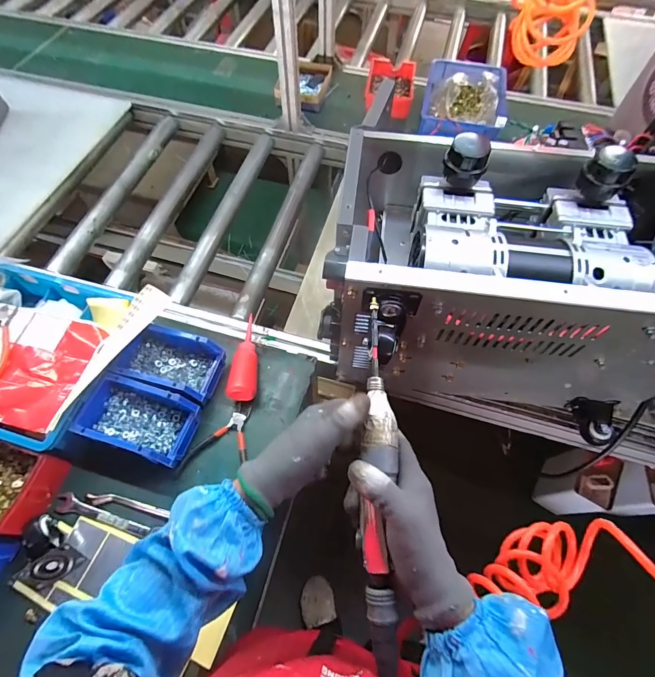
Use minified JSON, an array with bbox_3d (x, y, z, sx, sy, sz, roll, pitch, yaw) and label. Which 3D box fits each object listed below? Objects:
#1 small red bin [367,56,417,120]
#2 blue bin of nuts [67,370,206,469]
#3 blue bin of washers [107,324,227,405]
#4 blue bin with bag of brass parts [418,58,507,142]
[{"bbox_3d":[0.188,-0.747,1.125,0.137,0.071,0.222,8,63,3],"label":"small red bin"},{"bbox_3d":[-0.296,0.130,0.603,0.157,0.065,0.099,17,63,7],"label":"blue bin of nuts"},{"bbox_3d":[-0.266,0.038,0.649,0.160,0.064,0.107,15,63,7],"label":"blue bin of washers"},{"bbox_3d":[0.383,-0.669,1.041,0.223,0.069,0.307,13,63,5],"label":"blue bin with bag of brass parts"}]

